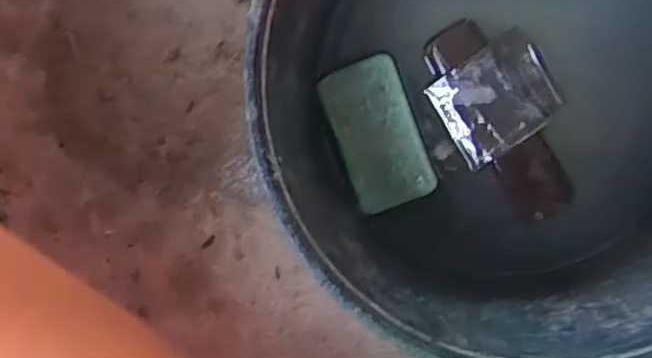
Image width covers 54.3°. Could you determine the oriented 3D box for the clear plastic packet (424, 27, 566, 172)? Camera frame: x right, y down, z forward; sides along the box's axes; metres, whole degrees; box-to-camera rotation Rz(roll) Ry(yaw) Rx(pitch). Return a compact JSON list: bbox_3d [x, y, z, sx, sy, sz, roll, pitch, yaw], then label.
[{"bbox_3d":[0.123,-0.058,0.459,0.082,0.008,0.069,-36,91,9],"label":"clear plastic packet"}]

